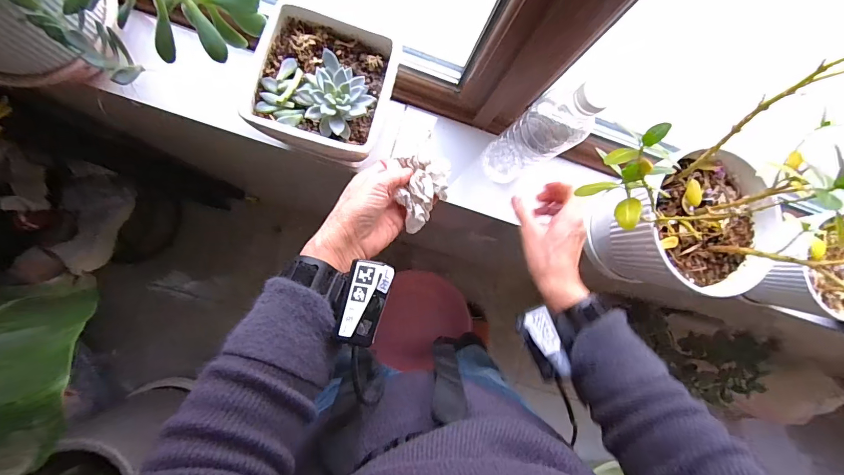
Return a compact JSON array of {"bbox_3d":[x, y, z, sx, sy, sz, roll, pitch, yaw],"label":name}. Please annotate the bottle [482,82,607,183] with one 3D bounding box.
[{"bbox_3d":[0.137,-0.122,0.472,0.058,0.227,0.063,1,85,-8],"label":"bottle"}]

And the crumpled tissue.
[{"bbox_3d":[0.002,-0.048,0.412,0.052,0.022,0.080,-1,86,-8],"label":"crumpled tissue"}]

